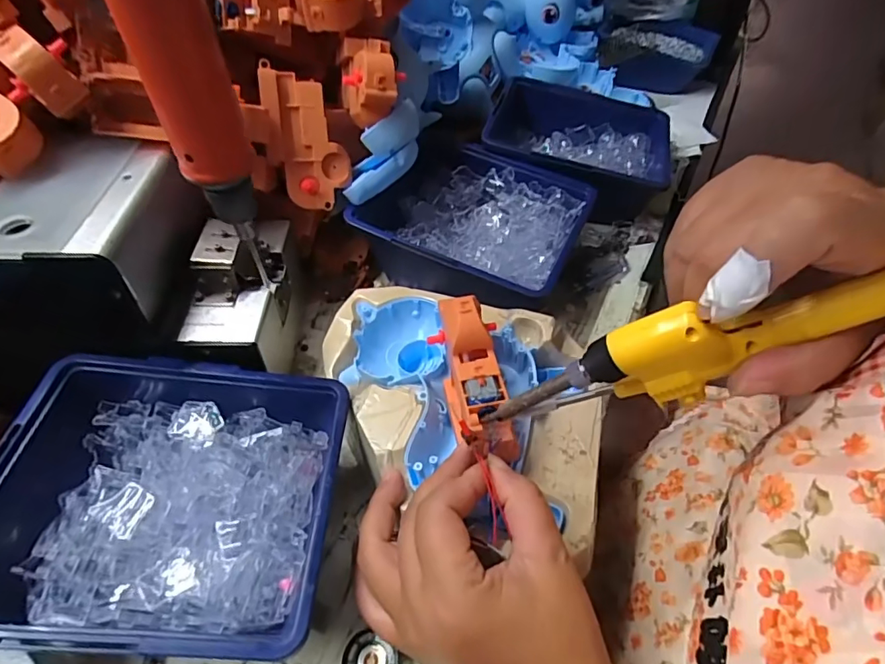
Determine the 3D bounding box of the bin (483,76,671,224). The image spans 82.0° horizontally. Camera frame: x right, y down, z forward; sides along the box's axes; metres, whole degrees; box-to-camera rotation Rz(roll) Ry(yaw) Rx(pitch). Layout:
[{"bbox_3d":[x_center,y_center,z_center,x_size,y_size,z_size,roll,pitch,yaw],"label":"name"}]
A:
[{"bbox_3d":[0.130,-0.174,0.497,0.173,0.069,0.148,15,51,13],"label":"bin"}]

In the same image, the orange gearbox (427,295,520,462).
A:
[{"bbox_3d":[0.014,0.021,0.278,0.032,0.025,0.094,-9,67,-8],"label":"orange gearbox"}]

